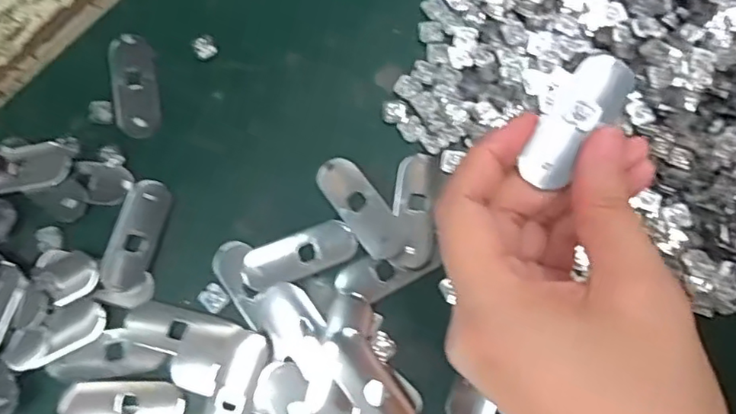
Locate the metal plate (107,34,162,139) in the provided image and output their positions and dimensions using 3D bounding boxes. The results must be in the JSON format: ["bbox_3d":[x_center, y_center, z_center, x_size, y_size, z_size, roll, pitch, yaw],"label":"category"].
[{"bbox_3d":[-0.108,-0.057,0.271,0.020,0.004,0.050,-12,79,-1],"label":"metal plate"}]

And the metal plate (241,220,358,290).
[{"bbox_3d":[-0.029,0.021,0.253,0.050,0.005,0.019,-23,80,-3],"label":"metal plate"}]

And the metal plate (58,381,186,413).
[{"bbox_3d":[-0.103,0.083,0.247,0.051,0.004,0.018,1,79,1],"label":"metal plate"}]

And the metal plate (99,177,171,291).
[{"bbox_3d":[-0.102,0.012,0.257,0.020,0.004,0.049,15,80,4],"label":"metal plate"}]

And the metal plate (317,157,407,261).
[{"bbox_3d":[-0.003,0.000,0.258,0.018,0.004,0.051,-39,81,-6],"label":"metal plate"}]

